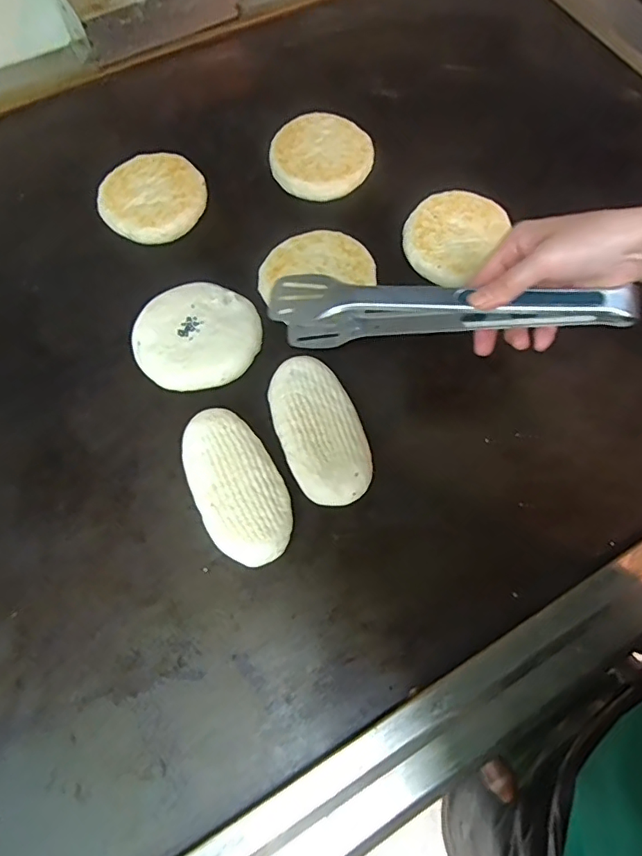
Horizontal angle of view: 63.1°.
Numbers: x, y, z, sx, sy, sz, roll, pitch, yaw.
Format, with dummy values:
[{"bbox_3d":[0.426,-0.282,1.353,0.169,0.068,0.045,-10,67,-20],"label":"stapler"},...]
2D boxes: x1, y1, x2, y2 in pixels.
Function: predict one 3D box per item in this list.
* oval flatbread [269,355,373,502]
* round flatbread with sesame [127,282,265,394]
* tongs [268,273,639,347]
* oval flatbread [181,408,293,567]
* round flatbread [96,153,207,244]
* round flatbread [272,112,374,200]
[{"bbox_3d":[-0.001,0.002,0.456,0.070,0.021,0.132,-19,69,-8],"label":"oval flatbread"},{"bbox_3d":[-0.115,-0.084,0.493,0.116,0.024,0.104,-7,68,-3],"label":"round flatbread with sesame"},{"bbox_3d":[0.092,-0.092,0.425,0.280,0.062,0.034,4,67,20],"label":"tongs"},{"bbox_3d":[-0.071,0.048,0.439,0.071,0.021,0.134,-26,70,-10],"label":"oval flatbread"},{"bbox_3d":[-0.175,-0.241,0.547,0.106,0.012,0.101,-1,75,2],"label":"round flatbread"},{"bbox_3d":[0.001,-0.299,0.583,0.111,0.028,0.107,0,68,0],"label":"round flatbread"}]

